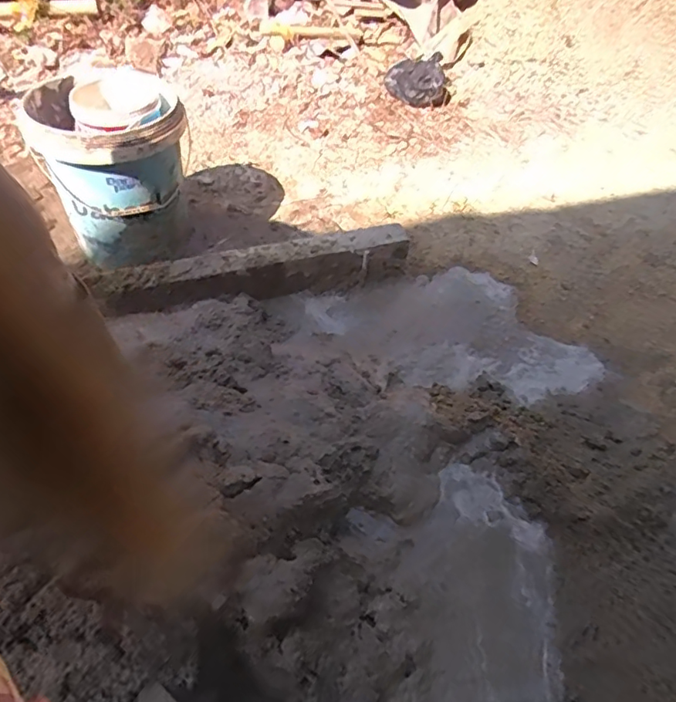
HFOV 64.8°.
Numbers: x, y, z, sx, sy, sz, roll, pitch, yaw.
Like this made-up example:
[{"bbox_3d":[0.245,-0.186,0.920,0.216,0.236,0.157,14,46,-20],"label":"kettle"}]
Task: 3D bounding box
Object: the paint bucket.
[{"bbox_3d":[-0.495,-0.405,1.194,0.279,0.297,0.290,3,50,-4],"label":"paint bucket"}]

